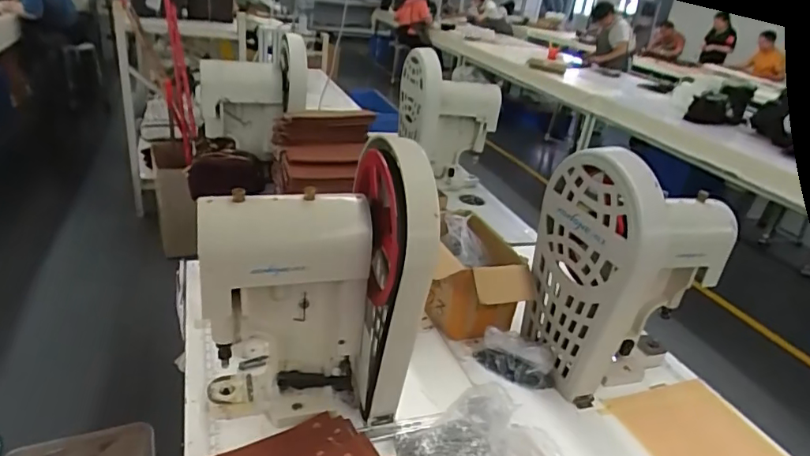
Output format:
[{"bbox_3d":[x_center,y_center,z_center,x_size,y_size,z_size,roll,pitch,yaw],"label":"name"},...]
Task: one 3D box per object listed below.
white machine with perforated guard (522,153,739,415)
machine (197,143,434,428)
[{"bbox_3d":[0.418,0.070,1.026,0.293,0.432,0.252,-10,32,-31],"label":"white machine with perforated guard"},{"bbox_3d":[-0.149,0.084,0.867,0.330,0.432,0.217,2,27,-10],"label":"machine"}]

